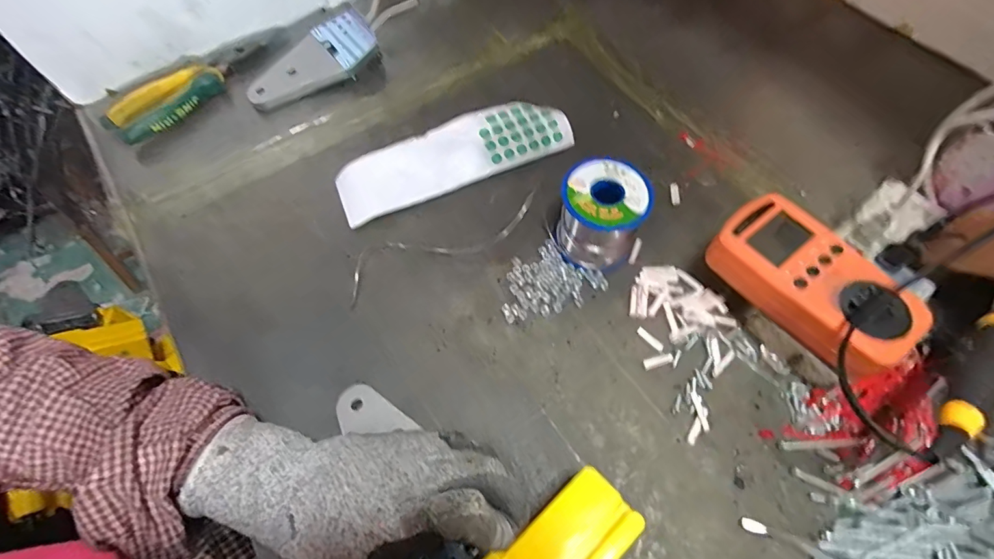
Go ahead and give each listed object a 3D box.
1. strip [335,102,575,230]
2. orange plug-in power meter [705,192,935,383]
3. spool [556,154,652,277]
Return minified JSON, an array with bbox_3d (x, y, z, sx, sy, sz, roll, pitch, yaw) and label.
[{"bbox_3d":[-0.038,-0.115,0.425,0.216,0.024,0.062,-24,65,-11],"label":"strip"},{"bbox_3d":[0.212,-0.001,0.312,0.077,0.025,0.125,-37,68,-17],"label":"orange plug-in power meter"},{"bbox_3d":[0.081,-0.050,0.366,0.063,0.063,0.061,0,62,1],"label":"spool"}]

